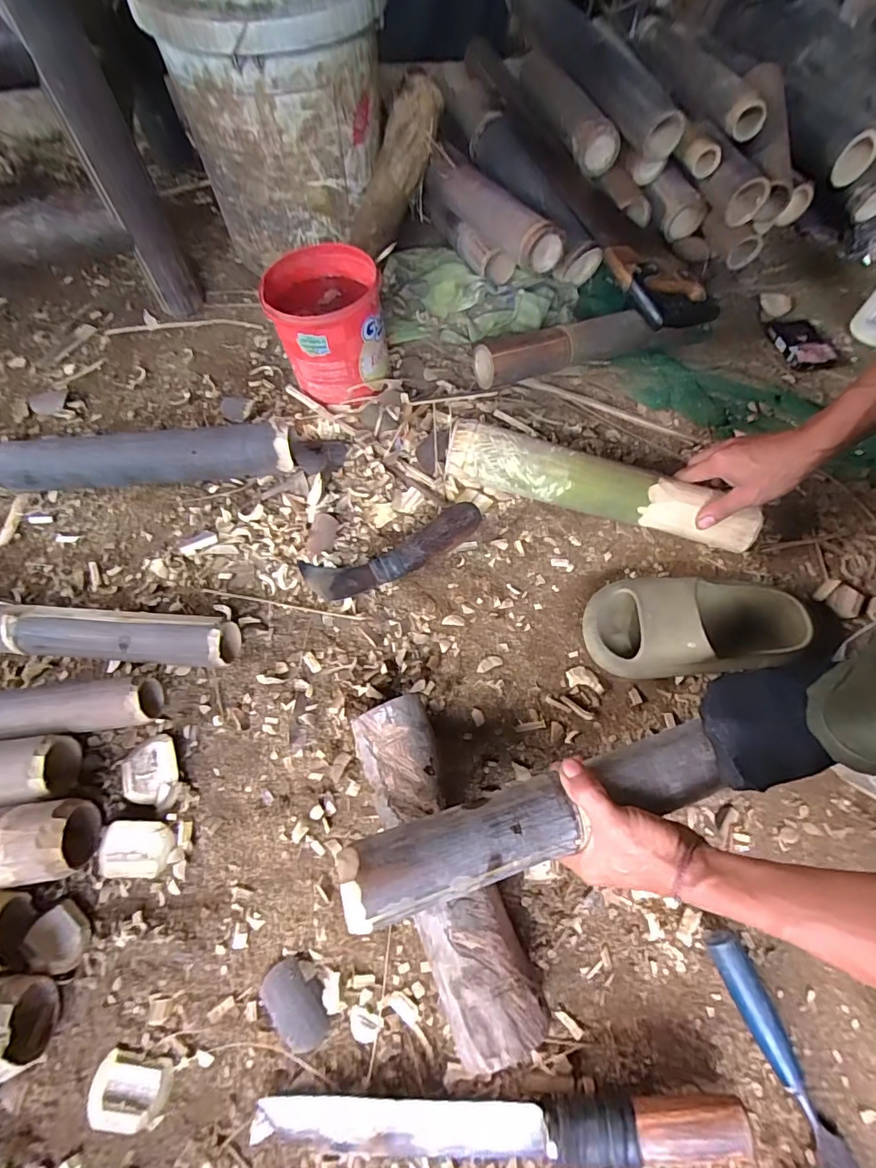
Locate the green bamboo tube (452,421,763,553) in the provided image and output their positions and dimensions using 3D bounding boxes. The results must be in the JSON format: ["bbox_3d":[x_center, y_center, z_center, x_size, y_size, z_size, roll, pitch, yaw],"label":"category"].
[{"bbox_3d":[0.186,-0.111,0.590,0.356,0.061,0.053,17,64,4],"label":"green bamboo tube"}]

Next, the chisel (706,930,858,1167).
[{"bbox_3d":[0.276,0.388,0.376,0.026,0.025,0.229,-21,65,-11],"label":"chisel"}]

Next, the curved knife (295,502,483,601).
[{"bbox_3d":[-0.049,-0.037,0.585,0.219,0.037,0.063,-20,65,-10],"label":"curved knife"}]

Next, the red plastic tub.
[{"bbox_3d":[-0.141,-0.332,0.658,0.132,0.141,0.142,0,63,0],"label":"red plastic tub"}]

